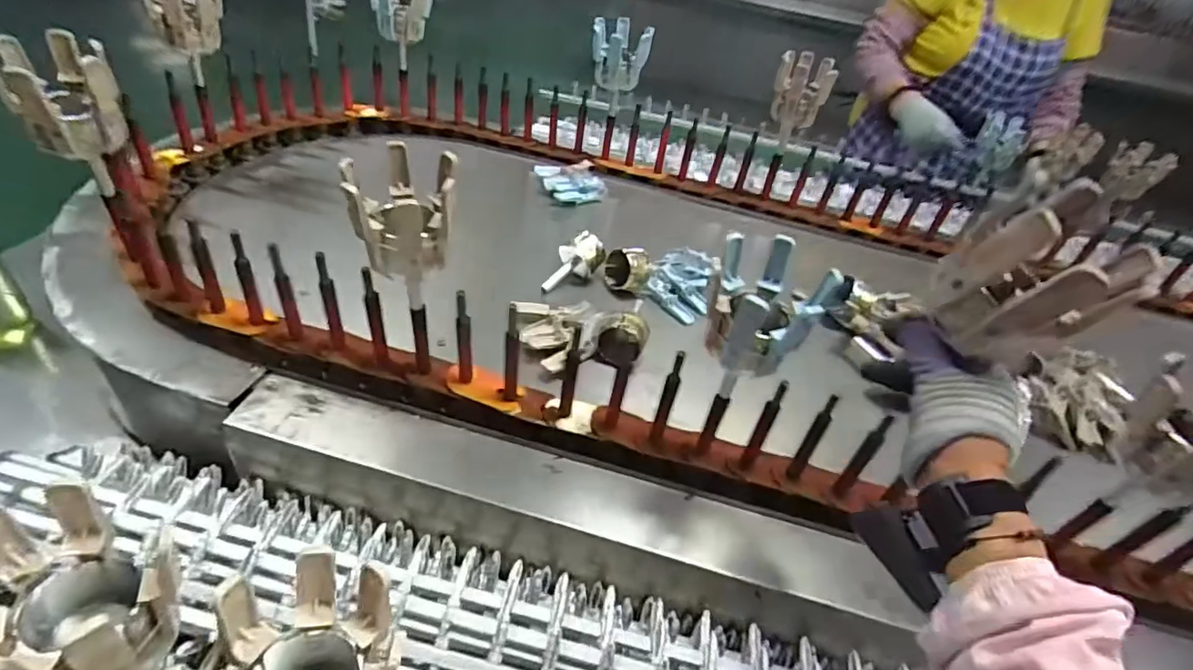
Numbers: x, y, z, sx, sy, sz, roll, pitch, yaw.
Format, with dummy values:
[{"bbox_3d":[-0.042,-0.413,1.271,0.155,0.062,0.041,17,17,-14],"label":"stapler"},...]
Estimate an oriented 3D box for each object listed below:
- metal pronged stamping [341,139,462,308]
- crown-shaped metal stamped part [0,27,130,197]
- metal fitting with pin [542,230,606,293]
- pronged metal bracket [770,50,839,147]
[{"bbox_3d":[-0.177,-0.101,0.529,0.093,0.119,0.079,31,45,27],"label":"metal pronged stamping"},{"bbox_3d":[-0.533,-0.227,0.609,0.087,0.130,0.075,-19,45,-28],"label":"crown-shaped metal stamped part"},{"bbox_3d":[-0.035,-0.108,0.865,0.095,0.066,0.046,-9,41,-18],"label":"metal fitting with pin"},{"bbox_3d":[0.332,-0.394,0.967,0.084,0.110,0.071,14,39,10],"label":"pronged metal bracket"}]

